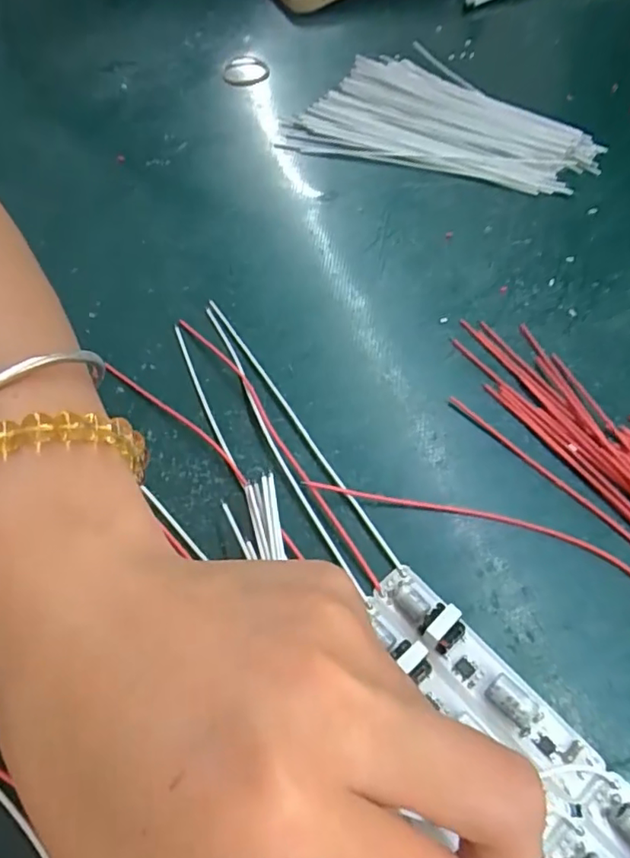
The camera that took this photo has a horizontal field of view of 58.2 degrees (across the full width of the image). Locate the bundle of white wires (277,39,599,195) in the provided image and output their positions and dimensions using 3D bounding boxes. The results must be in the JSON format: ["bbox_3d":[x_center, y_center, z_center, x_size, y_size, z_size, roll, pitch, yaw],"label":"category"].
[{"bbox_3d":[0.069,-0.166,0.299,0.154,0.015,0.088,16,60,13],"label":"bundle of white wires"}]

